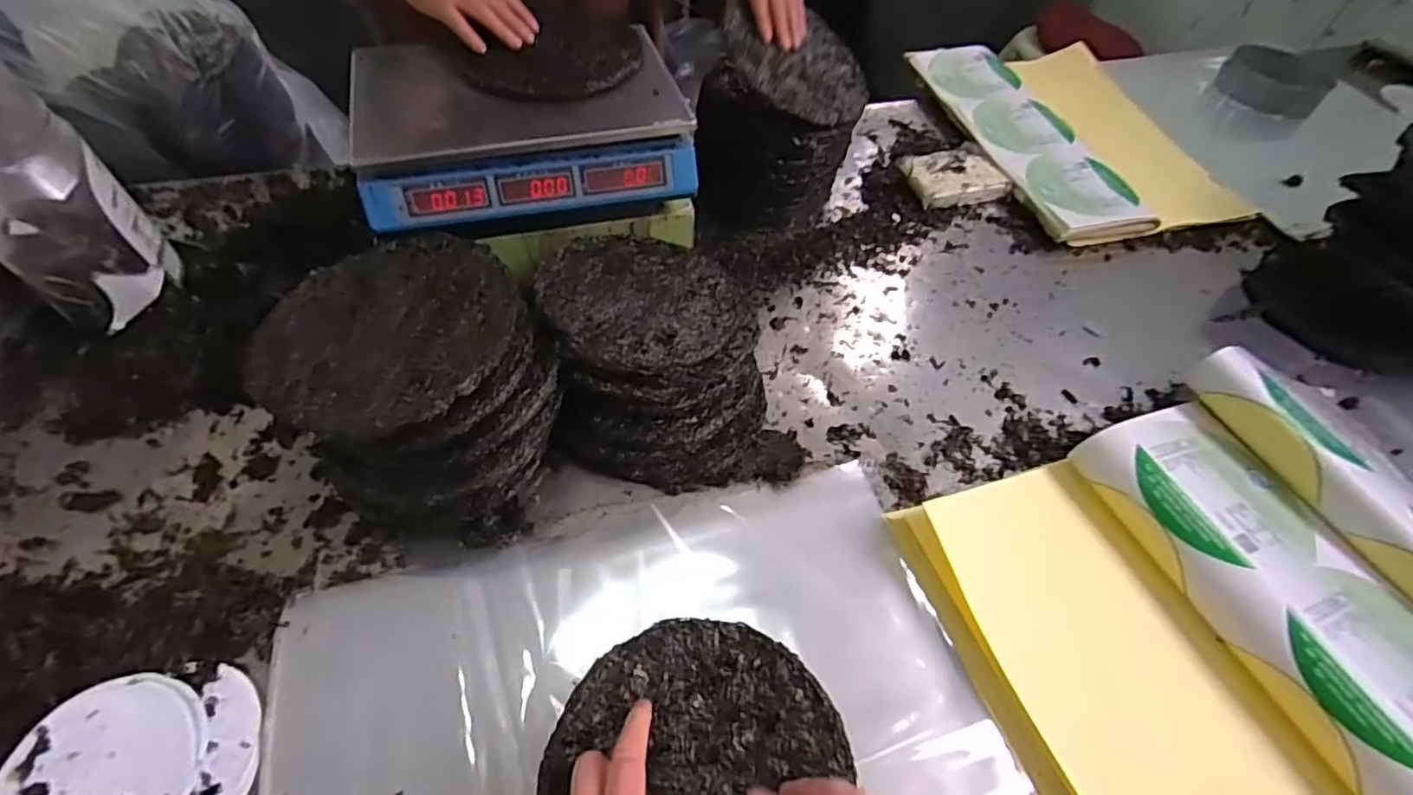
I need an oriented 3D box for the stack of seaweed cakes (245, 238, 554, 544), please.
[{"bbox_3d":[-0.252,-0.012,0.536,0.207,0.164,0.258,-26,60,-23],"label":"stack of seaweed cakes"}]

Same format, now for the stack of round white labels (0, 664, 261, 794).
[{"bbox_3d":[-0.404,0.255,0.416,0.151,0.010,0.120,-23,59,-21],"label":"stack of round white labels"}]

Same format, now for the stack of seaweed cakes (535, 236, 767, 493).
[{"bbox_3d":[-0.051,-0.045,0.601,0.202,0.111,0.253,-5,54,-10],"label":"stack of seaweed cakes"}]

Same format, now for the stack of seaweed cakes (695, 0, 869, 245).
[{"bbox_3d":[0.089,-0.352,0.778,0.194,0.210,0.194,6,53,-2],"label":"stack of seaweed cakes"}]

